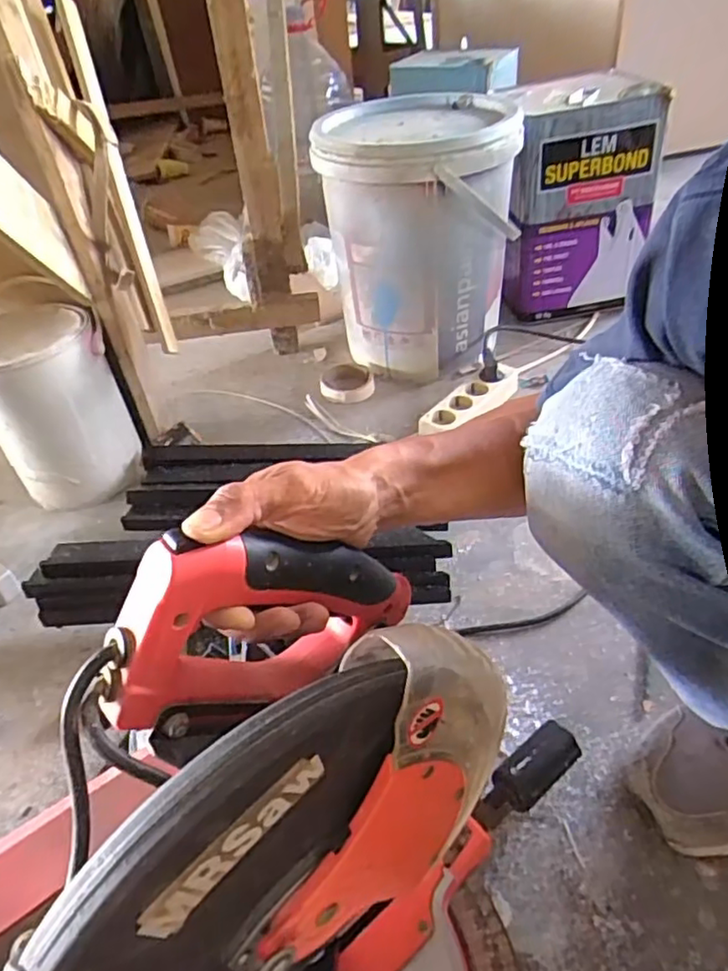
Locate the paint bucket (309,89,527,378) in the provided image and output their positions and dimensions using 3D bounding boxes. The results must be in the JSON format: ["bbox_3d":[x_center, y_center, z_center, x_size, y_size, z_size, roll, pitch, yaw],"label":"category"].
[{"bbox_3d":[0.087,-0.389,1.048,0.278,0.391,0.276,-3,41,2],"label":"paint bucket"}]

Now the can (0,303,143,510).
[{"bbox_3d":[-0.433,-0.105,0.897,0.171,0.245,0.159,-3,41,2],"label":"can"}]

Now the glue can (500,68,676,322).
[{"bbox_3d":[0.369,-0.501,1.115,0.233,0.343,0.215,-1,41,4],"label":"glue can"}]

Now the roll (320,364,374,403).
[{"bbox_3d":[-0.028,-0.175,1.085,0.094,0.023,0.092,-3,41,2],"label":"roll"}]

